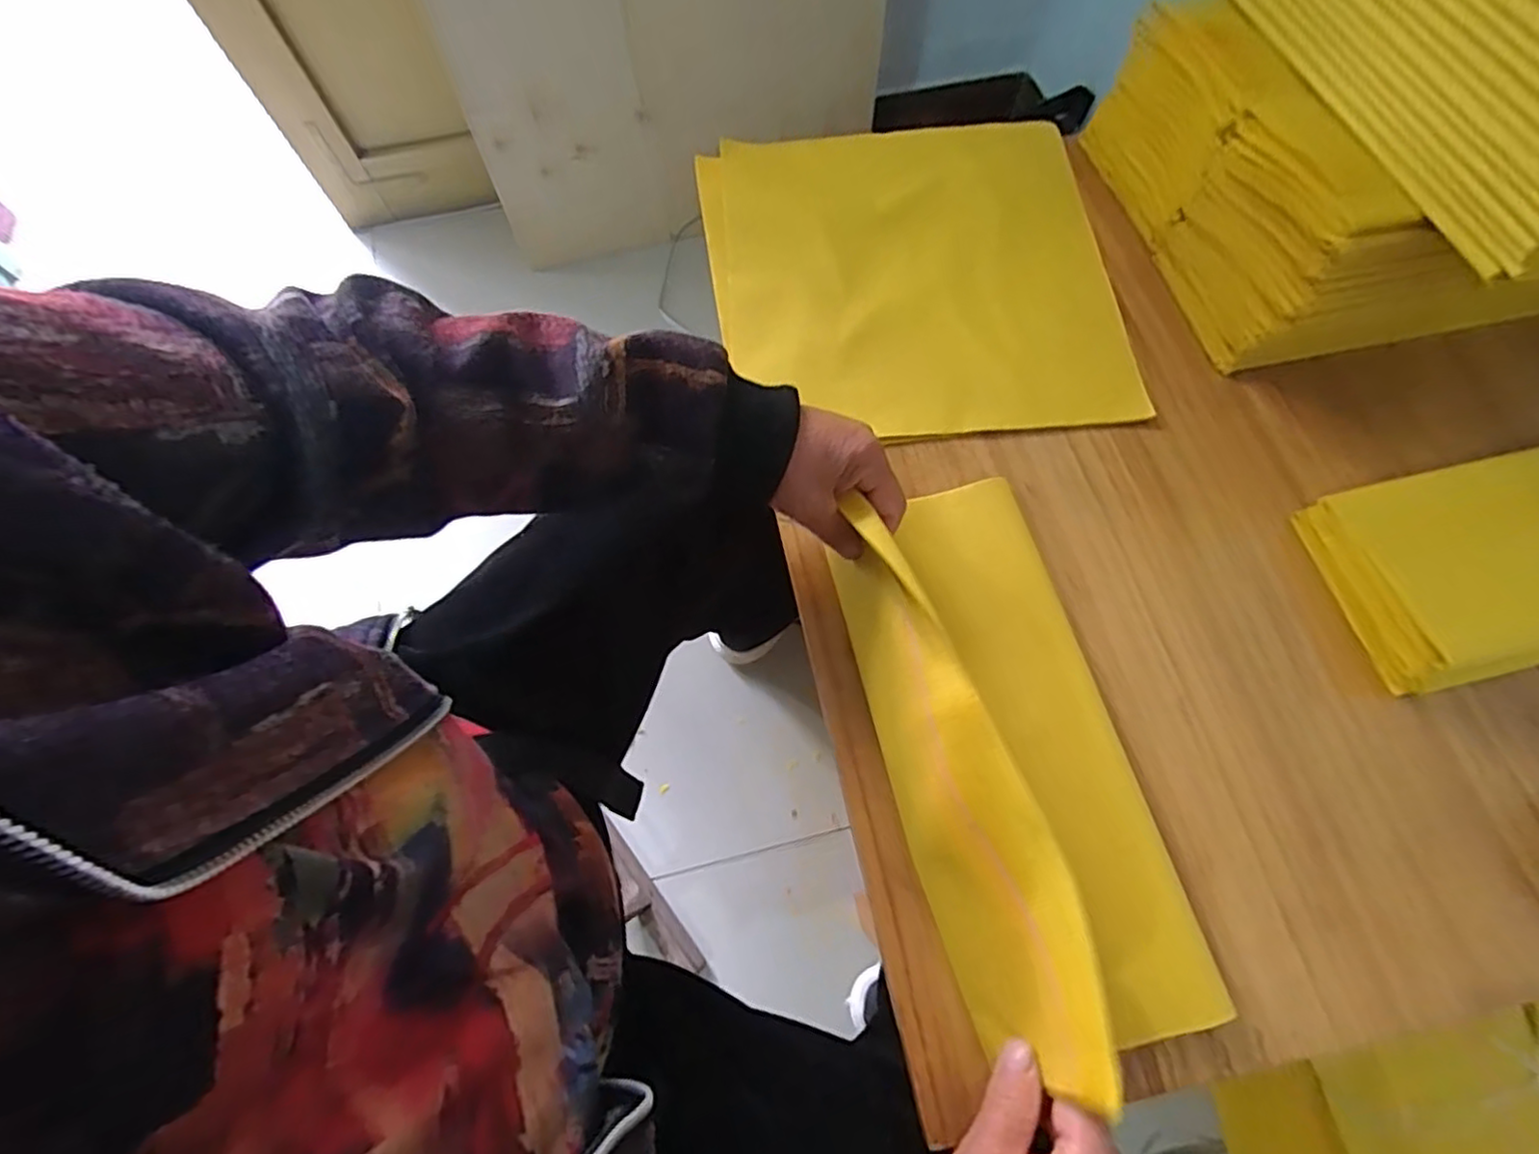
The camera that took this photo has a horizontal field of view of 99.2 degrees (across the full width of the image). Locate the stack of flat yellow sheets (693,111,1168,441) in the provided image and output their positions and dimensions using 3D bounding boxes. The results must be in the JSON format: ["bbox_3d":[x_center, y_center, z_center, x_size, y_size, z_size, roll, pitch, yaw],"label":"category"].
[{"bbox_3d":[0.112,-0.248,0.523,0.310,0.012,0.311,-5,69,-1],"label":"stack of flat yellow sheets"}]

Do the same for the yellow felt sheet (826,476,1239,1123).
[{"bbox_3d":[0.133,0.079,0.352,0.136,0.081,0.306,-12,70,-4],"label":"yellow felt sheet"}]

